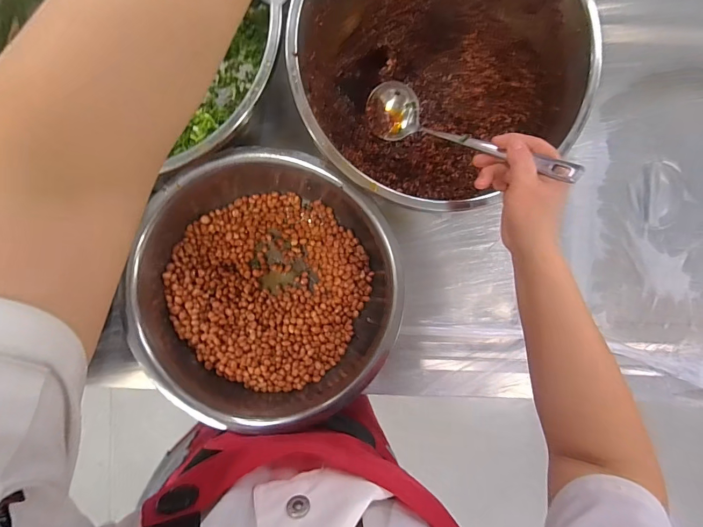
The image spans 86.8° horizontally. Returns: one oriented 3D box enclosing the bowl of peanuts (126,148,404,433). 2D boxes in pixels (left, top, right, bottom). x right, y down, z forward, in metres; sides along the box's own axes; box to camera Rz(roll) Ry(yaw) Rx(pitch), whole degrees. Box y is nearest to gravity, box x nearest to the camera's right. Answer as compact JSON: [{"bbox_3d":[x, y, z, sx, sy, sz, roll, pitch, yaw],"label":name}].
[{"bbox_3d":[-0.113,0.033,0.521,0.336,0.128,0.344,-1,91,1],"label":"bowl of peanuts"}]

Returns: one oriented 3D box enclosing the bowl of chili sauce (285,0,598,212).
[{"bbox_3d":[0.103,-0.243,0.470,0.325,0.134,0.315,0,91,1],"label":"bowl of chili sauce"}]

